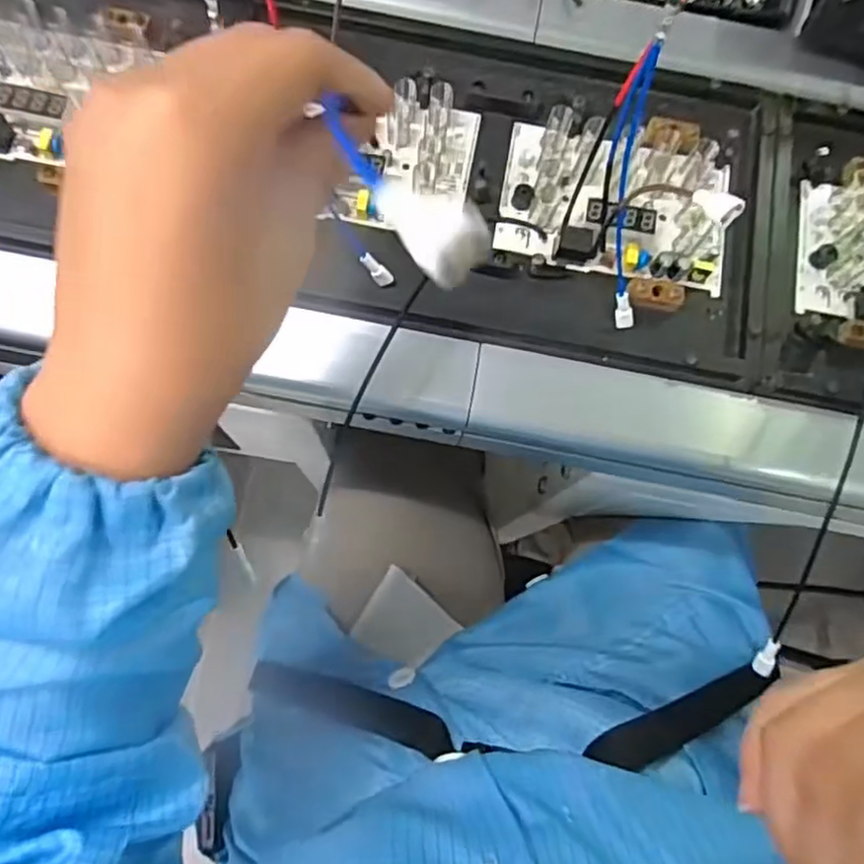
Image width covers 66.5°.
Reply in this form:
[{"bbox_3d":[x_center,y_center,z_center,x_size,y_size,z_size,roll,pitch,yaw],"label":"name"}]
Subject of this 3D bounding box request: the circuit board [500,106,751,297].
[{"bbox_3d":[0.112,-0.138,0.387,0.136,0.020,0.087,11,77,-1],"label":"circuit board"}]

